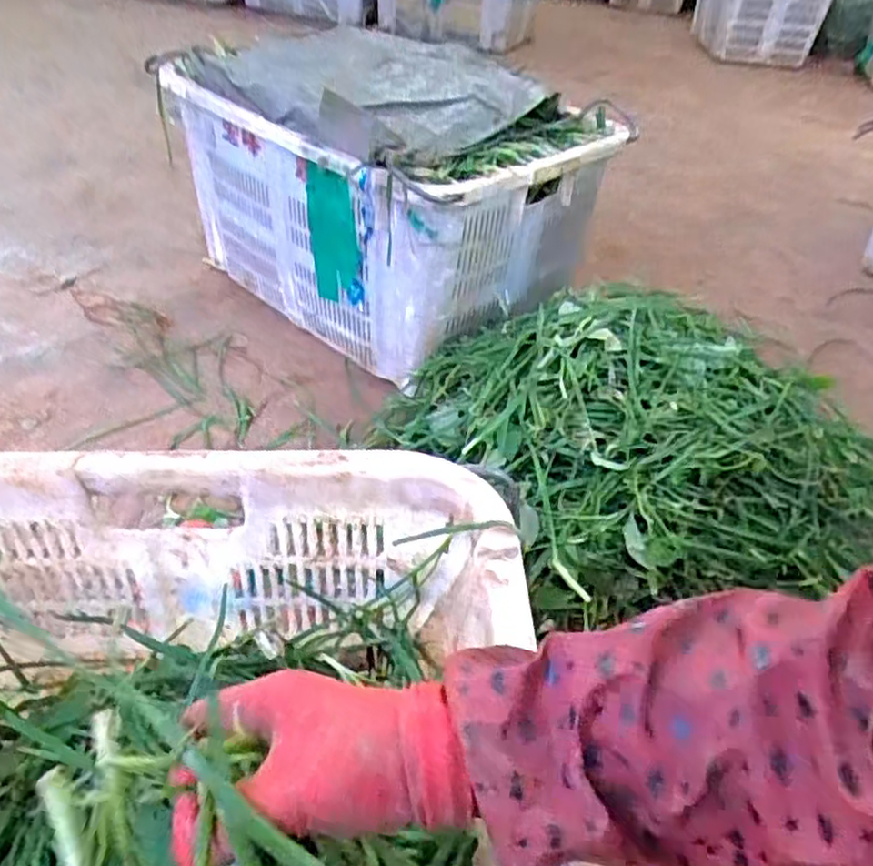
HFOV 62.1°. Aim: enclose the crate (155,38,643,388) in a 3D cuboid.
[{"bbox_3d":[-0.070,-0.405,1.214,0.422,0.367,0.595,-30,51,-35],"label":"crate"}]

